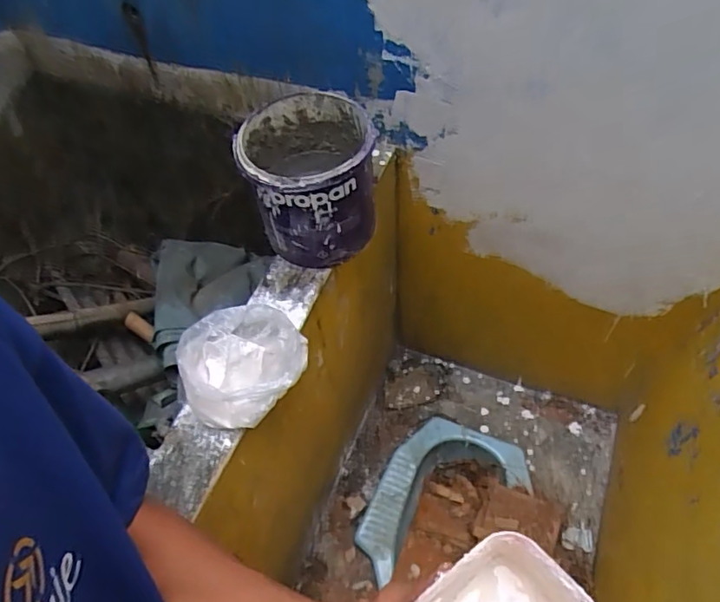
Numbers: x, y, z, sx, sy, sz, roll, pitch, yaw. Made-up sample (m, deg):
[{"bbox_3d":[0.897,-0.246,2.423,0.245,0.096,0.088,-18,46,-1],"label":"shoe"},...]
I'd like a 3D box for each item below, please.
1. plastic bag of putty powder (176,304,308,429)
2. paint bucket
[{"bbox_3d":[-0.147,0.083,0.692,0.153,0.065,0.143,-16,58,-8],"label":"plastic bag of putty powder"},{"bbox_3d":[-0.071,-0.175,0.789,0.171,0.185,0.182,-1,57,2],"label":"paint bucket"}]

